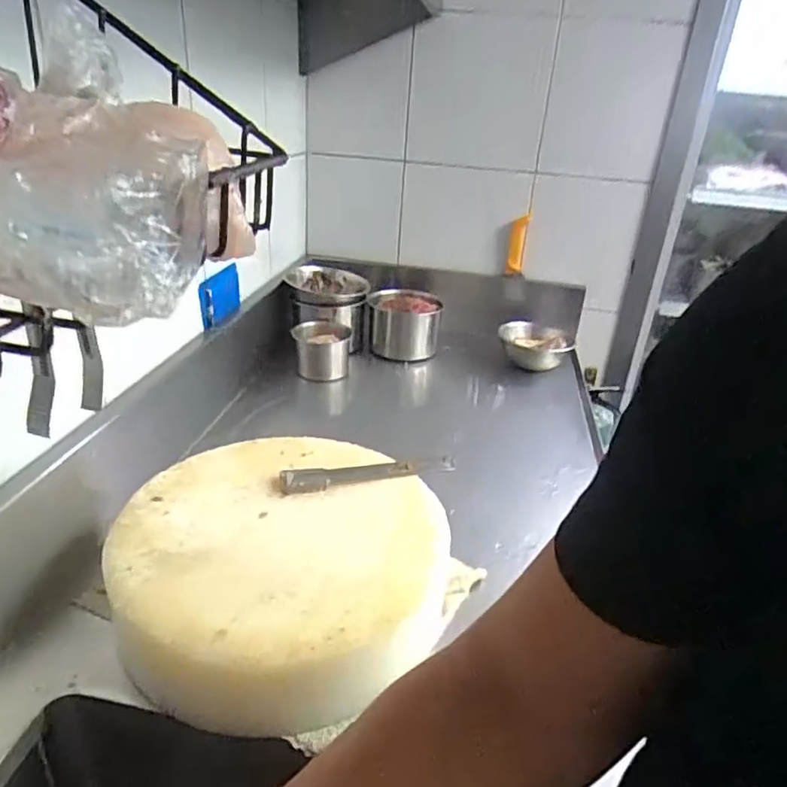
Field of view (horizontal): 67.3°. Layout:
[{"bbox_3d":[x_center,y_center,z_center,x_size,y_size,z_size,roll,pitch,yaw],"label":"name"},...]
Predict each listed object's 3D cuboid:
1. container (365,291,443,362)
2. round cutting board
[{"bbox_3d":[0.023,-0.159,1.372,0.167,0.133,0.153,2,27,-5],"label":"container"},{"bbox_3d":[-0.123,0.190,0.673,0.343,0.096,0.337,4,27,-2],"label":"round cutting board"}]

